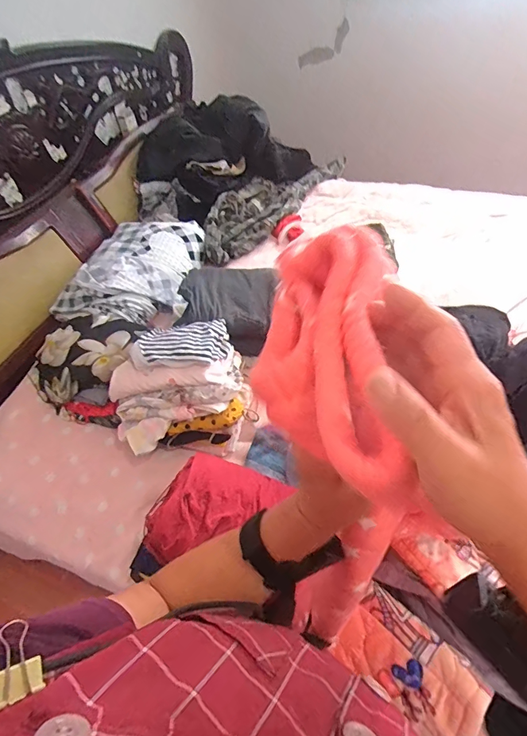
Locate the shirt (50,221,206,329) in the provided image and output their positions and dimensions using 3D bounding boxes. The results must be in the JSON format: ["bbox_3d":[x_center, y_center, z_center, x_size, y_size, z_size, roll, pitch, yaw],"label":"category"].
[{"bbox_3d":[-0.427,-0.324,1.301,0.361,0.112,0.488,18,55,19],"label":"shirt"}]

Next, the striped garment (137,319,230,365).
[{"bbox_3d":[-0.190,-0.059,0.948,0.216,0.041,0.147,-6,51,1],"label":"striped garment"}]

